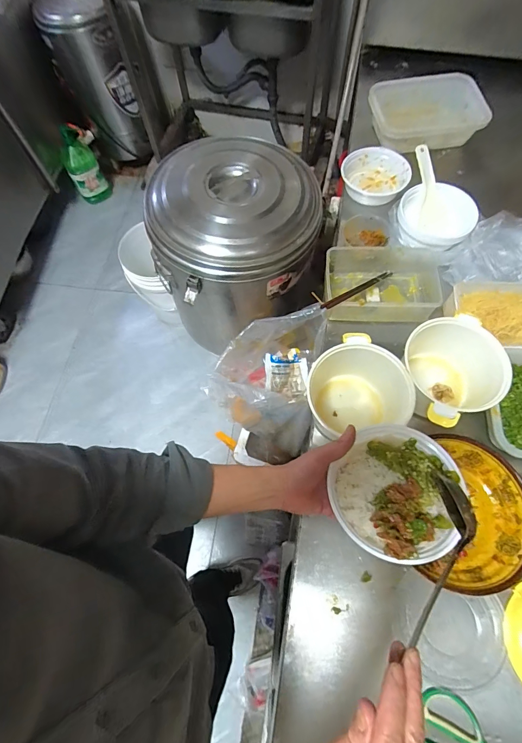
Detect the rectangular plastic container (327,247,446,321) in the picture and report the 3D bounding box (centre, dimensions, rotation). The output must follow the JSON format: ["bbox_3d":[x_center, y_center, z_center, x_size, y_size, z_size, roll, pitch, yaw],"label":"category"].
[{"bbox_3d":[0.267,-0.185,0.762,0.244,0.068,0.163,0,68,2],"label":"rectangular plastic container"}]

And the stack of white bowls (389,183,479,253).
[{"bbox_3d":[0.394,-0.353,0.813,0.185,0.056,0.176,-11,68,-3],"label":"stack of white bowls"}]

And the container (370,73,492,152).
[{"bbox_3d":[0.452,-0.712,0.971,0.286,0.079,0.213,-10,68,-2],"label":"container"}]

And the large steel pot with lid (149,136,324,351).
[{"bbox_3d":[-0.058,-0.323,0.973,0.386,0.410,0.364,-1,68,2],"label":"large steel pot with lid"}]

